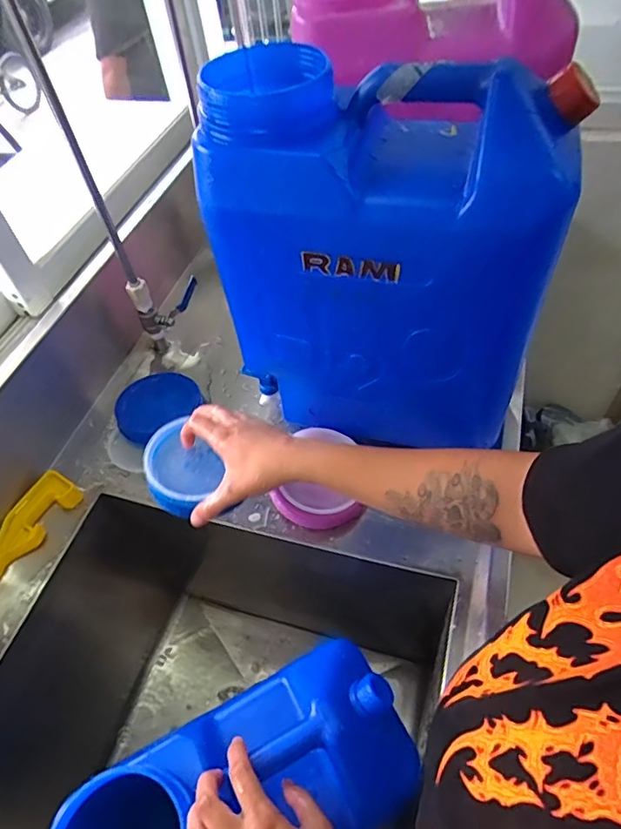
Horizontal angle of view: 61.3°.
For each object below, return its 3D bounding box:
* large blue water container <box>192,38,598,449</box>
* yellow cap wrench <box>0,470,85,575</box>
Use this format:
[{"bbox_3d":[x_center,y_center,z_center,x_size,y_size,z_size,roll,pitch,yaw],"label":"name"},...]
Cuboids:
[{"bbox_3d":[0.076,-0.145,0.550,0.306,0.368,0.168,14,55,16],"label":"large blue water container"},{"bbox_3d":[-0.366,0.152,0.650,0.058,0.012,0.184,32,57,2],"label":"yellow cap wrench"}]

